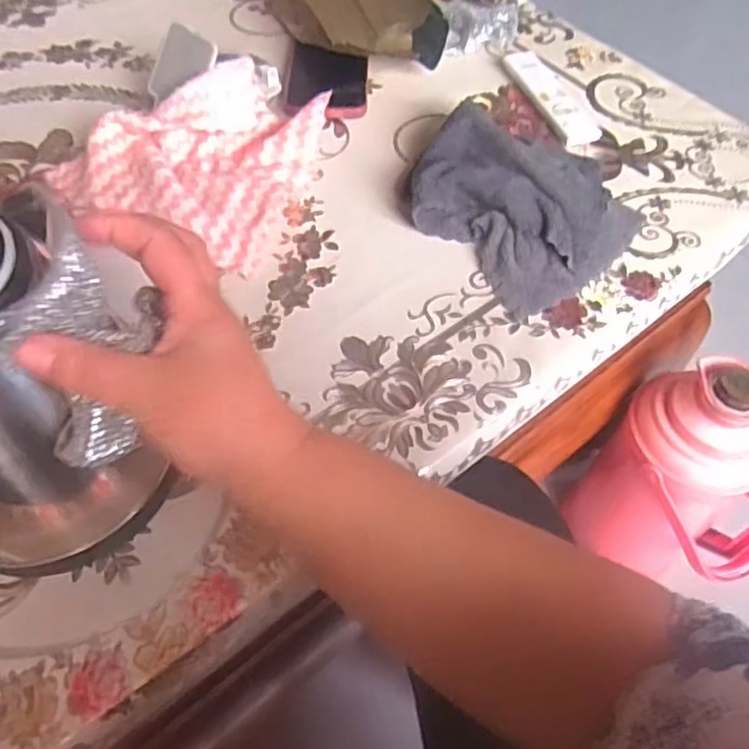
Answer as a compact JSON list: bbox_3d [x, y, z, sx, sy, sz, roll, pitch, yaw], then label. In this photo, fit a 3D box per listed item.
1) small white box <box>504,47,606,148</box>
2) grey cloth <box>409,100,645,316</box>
[{"bbox_3d":[0.177,-0.275,0.661,0.045,0.018,0.140,-17,58,-14],"label":"small white box"},{"bbox_3d":[0.125,-0.156,0.562,0.176,0.049,0.184,-36,64,-24],"label":"grey cloth"}]

